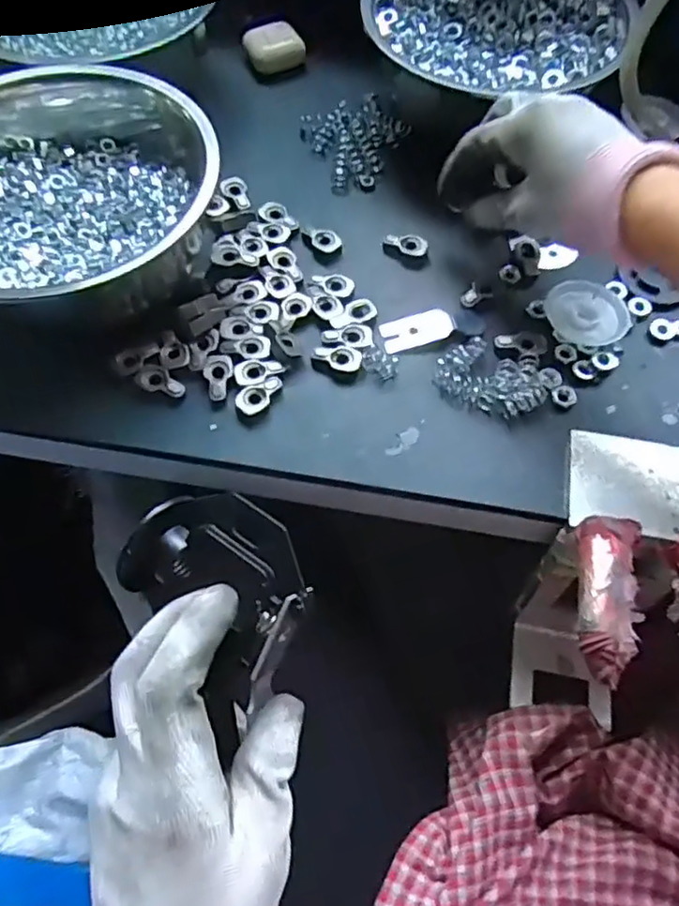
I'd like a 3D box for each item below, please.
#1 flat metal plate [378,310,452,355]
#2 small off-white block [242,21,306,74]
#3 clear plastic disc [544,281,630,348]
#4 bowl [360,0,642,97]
[{"bbox_3d":[0.047,-0.076,0.400,0.044,0.004,0.026,-22,59,-6],"label":"flat metal plate"},{"bbox_3d":[-0.052,-0.324,0.522,0.044,0.022,0.040,-16,64,-8],"label":"small off-white block"},{"bbox_3d":[0.152,-0.086,0.400,0.049,0.011,0.042,-2,63,-1],"label":"clear plastic disc"},{"bbox_3d":[0.111,-0.300,0.453,0.168,0.048,0.162,0,63,0],"label":"bowl"}]

